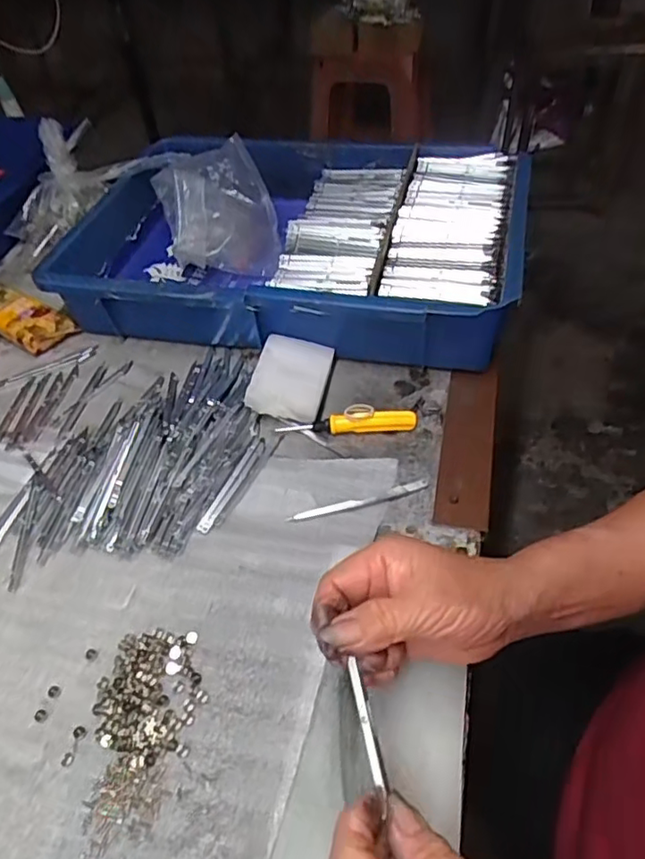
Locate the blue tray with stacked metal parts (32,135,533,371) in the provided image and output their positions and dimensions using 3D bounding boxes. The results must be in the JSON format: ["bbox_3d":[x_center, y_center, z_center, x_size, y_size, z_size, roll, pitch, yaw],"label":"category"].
[{"bbox_3d":[-0.027,-0.189,0.616,0.424,0.097,0.275,8,49,11],"label":"blue tray with stacked metal parts"}]

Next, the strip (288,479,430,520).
[{"bbox_3d":[0.027,0.054,0.448,0.107,0.004,0.012,-13,49,-8],"label":"strip"}]

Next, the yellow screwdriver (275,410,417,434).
[{"bbox_3d":[0.020,-0.005,0.494,0.111,0.017,0.014,-2,48,3],"label":"yellow screwdriver"}]

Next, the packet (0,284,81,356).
[{"bbox_3d":[-0.305,-0.109,0.602,0.105,0.034,0.049,23,54,23],"label":"packet"}]

